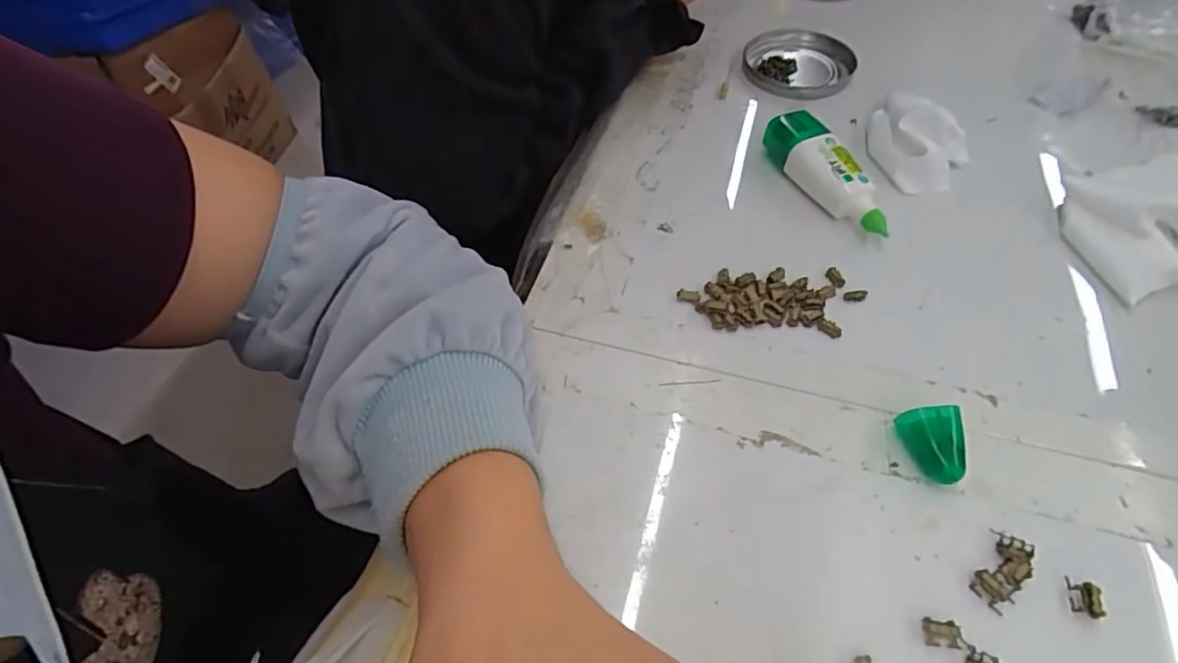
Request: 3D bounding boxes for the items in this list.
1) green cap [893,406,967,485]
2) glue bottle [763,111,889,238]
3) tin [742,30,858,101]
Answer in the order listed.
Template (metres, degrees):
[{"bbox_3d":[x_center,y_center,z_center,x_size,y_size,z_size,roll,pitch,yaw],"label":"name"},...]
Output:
[{"bbox_3d":[0.147,0.047,0.249,0.021,0.020,0.030,-16,55,-10],"label":"green cap"},{"bbox_3d":[0.138,-0.093,0.347,0.026,0.025,0.097,-22,56,-14],"label":"glue bottle"},{"bbox_3d":[0.154,-0.197,0.436,0.076,0.010,0.076,-1,53,1],"label":"tin"}]

